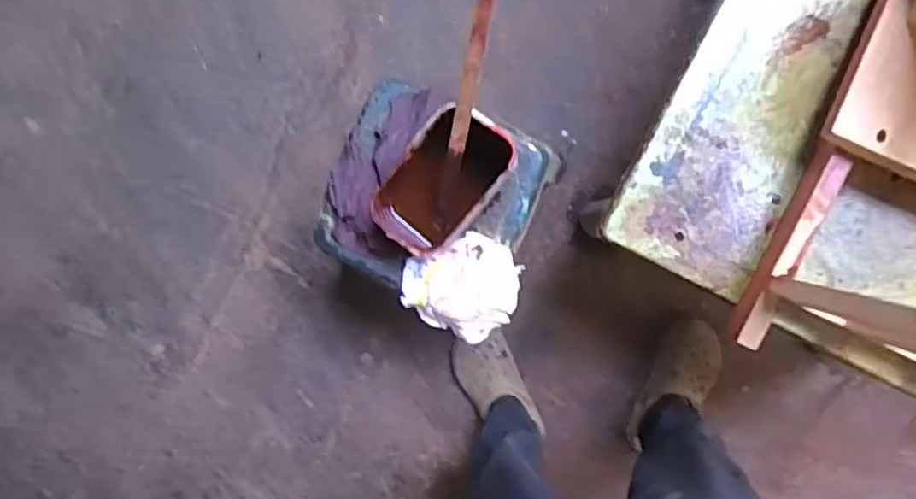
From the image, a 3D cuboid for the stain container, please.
[{"bbox_3d":[-0.010,-0.075,0.802,0.128,0.121,0.174,37,96,2],"label":"stain container"}]

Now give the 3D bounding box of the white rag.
[{"bbox_3d":[0.006,0.047,0.881,0.149,0.046,0.141,23,95,3],"label":"white rag"}]

